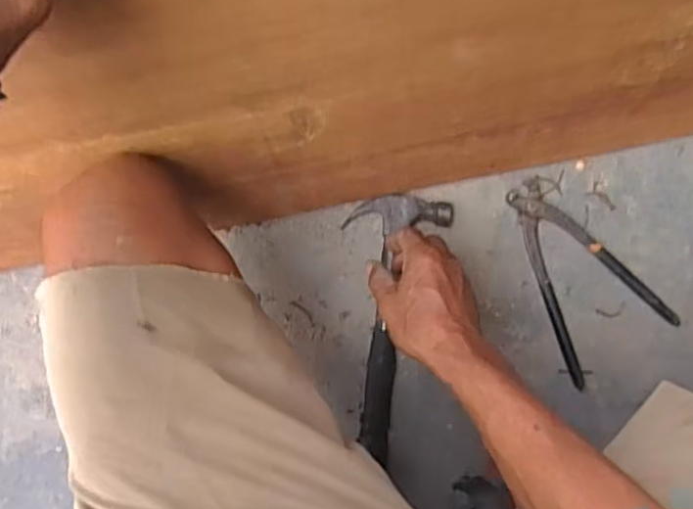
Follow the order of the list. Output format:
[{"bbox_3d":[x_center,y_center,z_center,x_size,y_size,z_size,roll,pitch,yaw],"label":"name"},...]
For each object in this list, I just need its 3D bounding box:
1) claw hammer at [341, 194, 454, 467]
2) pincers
[{"bbox_3d":[0.041,0.079,0.689,0.104,0.024,0.281,8,91,-1],"label":"claw hammer"},{"bbox_3d":[0.252,0.016,0.674,0.115,0.018,0.209,-22,92,0],"label":"pincers"}]

